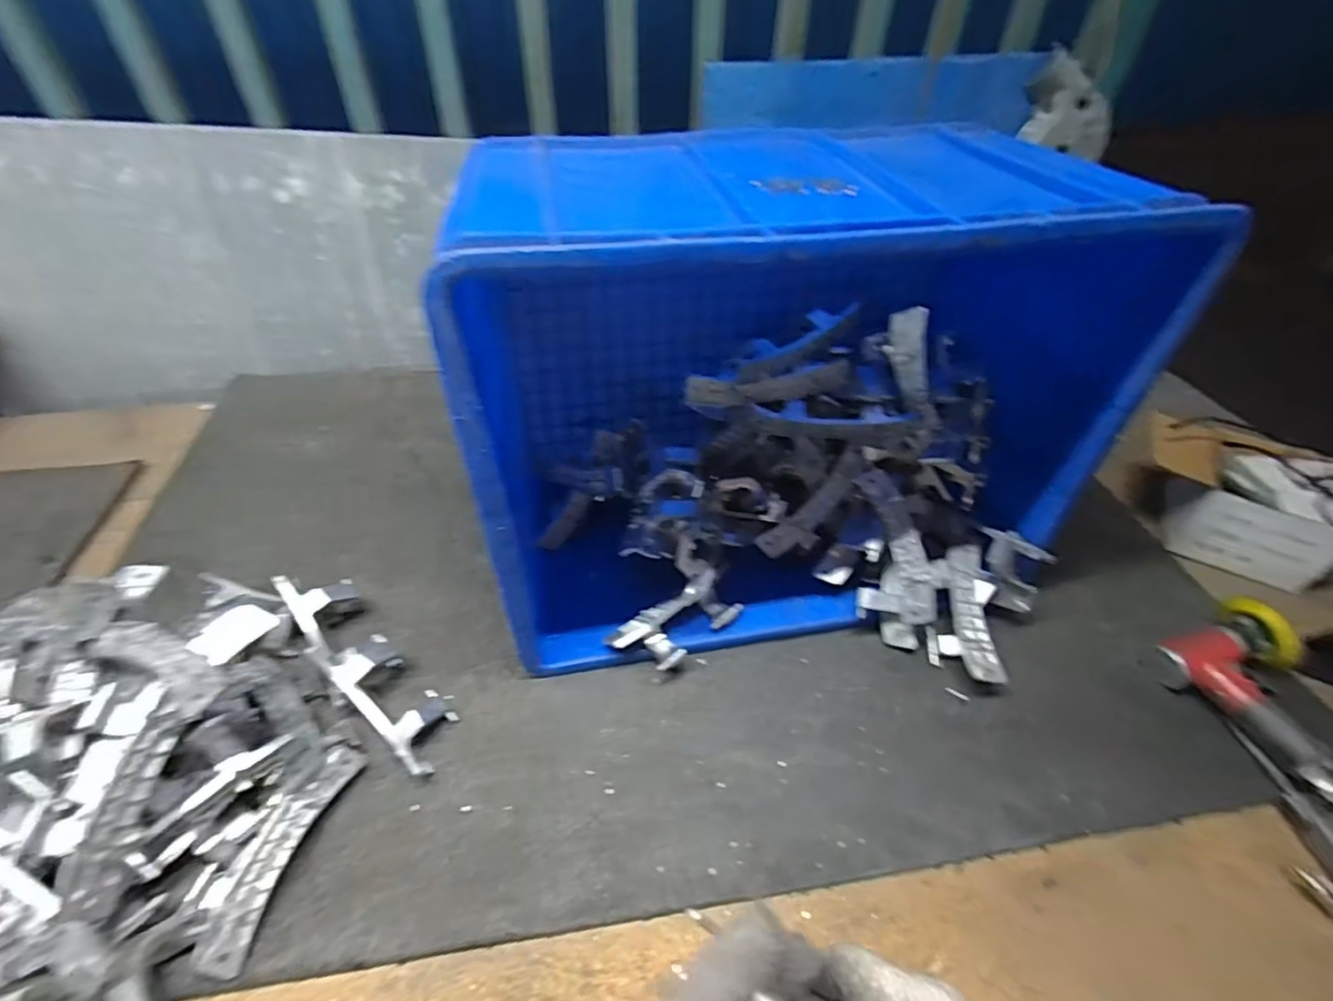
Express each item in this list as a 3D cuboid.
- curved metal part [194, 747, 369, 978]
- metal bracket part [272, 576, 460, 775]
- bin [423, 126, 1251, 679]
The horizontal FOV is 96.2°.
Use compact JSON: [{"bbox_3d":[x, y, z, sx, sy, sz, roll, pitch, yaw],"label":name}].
[{"bbox_3d":[-0.291,0.261,0.451,0.040,0.016,0.152,42,41,-21],"label":"curved metal part"},{"bbox_3d":[-0.280,0.153,0.559,0.233,0.063,0.067,34,51,30],"label":"metal bracket part"},{"bbox_3d":[0.109,-0.108,0.598,0.545,0.407,0.315,-7,45,-9],"label":"bin"}]

